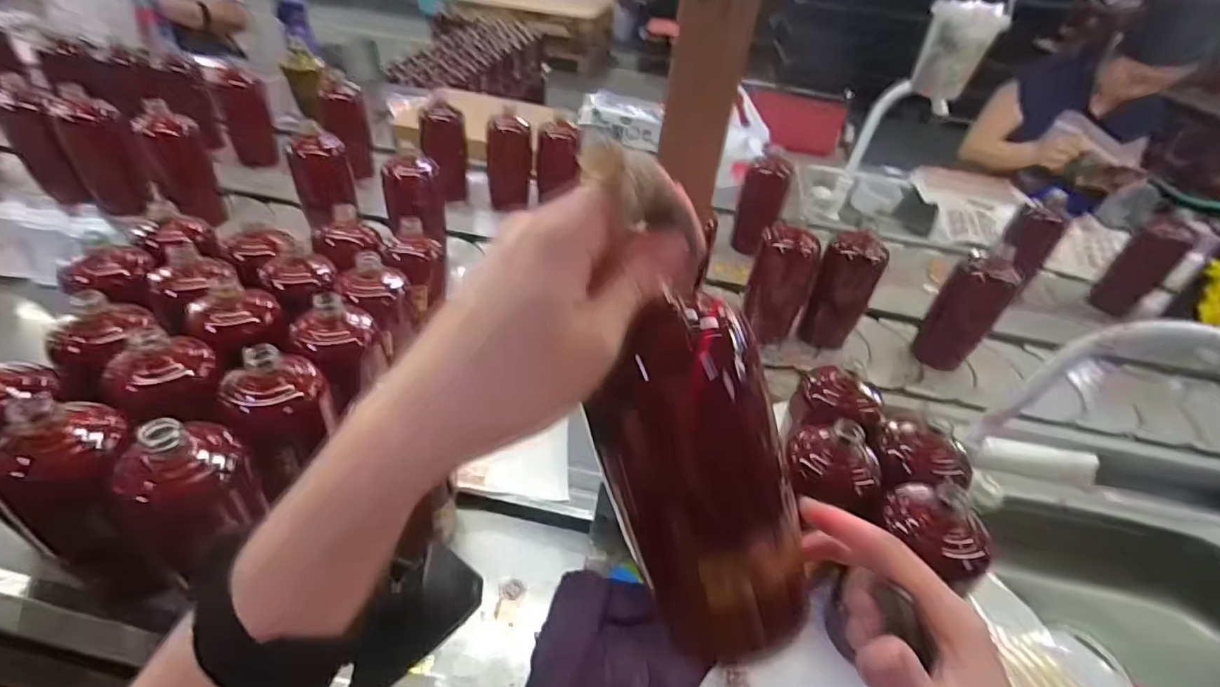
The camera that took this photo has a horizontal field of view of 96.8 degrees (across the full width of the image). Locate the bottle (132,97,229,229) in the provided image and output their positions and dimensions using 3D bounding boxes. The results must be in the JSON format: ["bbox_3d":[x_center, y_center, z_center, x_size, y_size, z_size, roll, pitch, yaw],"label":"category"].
[{"bbox_3d":[-0.657,-0.270,0.832,0.081,0.155,0.082,-18,47,-27],"label":"bottle"}]

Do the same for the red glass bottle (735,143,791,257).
[{"bbox_3d":[0.273,-0.255,0.978,0.073,0.162,0.080,17,41,11],"label":"red glass bottle"}]

